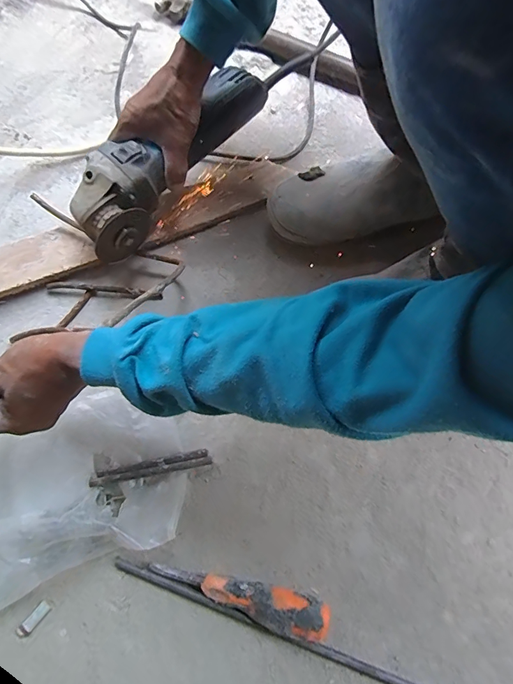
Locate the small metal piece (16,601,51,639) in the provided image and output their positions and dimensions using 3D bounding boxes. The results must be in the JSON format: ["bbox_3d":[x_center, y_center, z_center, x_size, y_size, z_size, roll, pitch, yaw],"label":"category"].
[{"bbox_3d":[-0.203,0.253,0.375,0.012,0.004,0.033,40,75,12],"label":"small metal piece"}]

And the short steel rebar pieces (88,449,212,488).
[{"bbox_3d":[-0.107,0.128,0.419,0.117,0.011,0.018,-10,71,-4],"label":"short steel rebar pieces"}]

